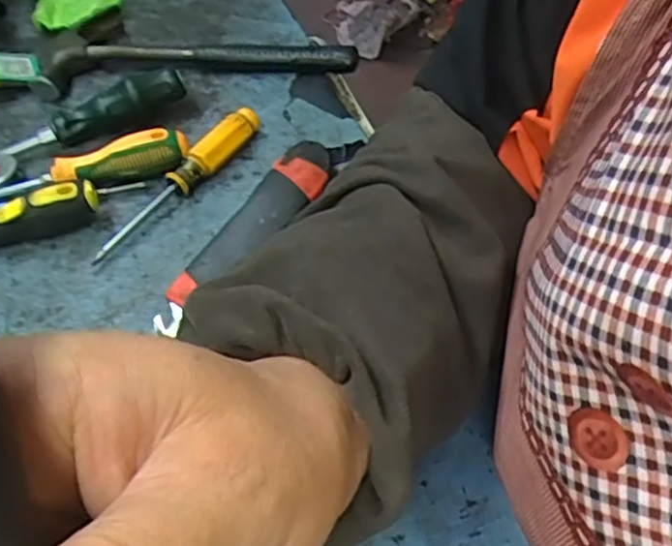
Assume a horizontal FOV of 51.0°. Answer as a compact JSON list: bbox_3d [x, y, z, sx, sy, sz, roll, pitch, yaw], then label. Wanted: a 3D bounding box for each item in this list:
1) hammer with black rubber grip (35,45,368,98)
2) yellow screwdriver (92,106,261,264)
[{"bbox_3d":[-0.108,-0.167,0.548,0.246,0.029,0.054,-1,51,7],"label":"hammer with black rubber grip"},{"bbox_3d":[-0.102,-0.061,0.455,0.020,0.026,0.147,25,58,26],"label":"yellow screwdriver"}]

